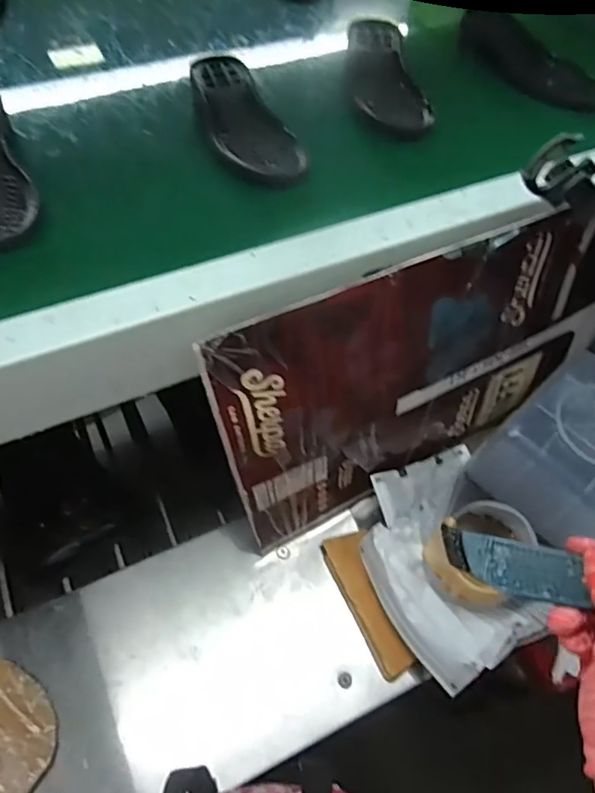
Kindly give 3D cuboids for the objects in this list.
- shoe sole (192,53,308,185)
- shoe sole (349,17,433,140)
[{"bbox_3d":[-0.053,-0.265,0.531,0.070,0.029,0.191,-15,58,-13],"label":"shoe sole"},{"bbox_3d":[0.091,-0.341,0.590,0.072,0.025,0.190,-2,56,-5],"label":"shoe sole"}]

